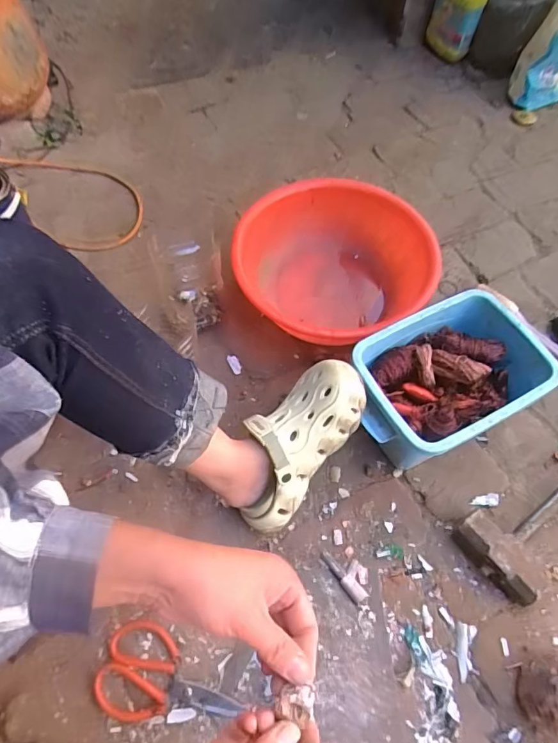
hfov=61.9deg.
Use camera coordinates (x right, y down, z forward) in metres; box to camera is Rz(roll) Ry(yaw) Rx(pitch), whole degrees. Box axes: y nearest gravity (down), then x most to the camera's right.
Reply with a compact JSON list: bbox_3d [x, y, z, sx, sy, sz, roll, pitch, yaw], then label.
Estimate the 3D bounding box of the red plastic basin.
[{"bbox_3d":[0.079,-0.189,0.882,0.315,0.194,0.345,0,60,0],"label":"red plastic basin"}]

